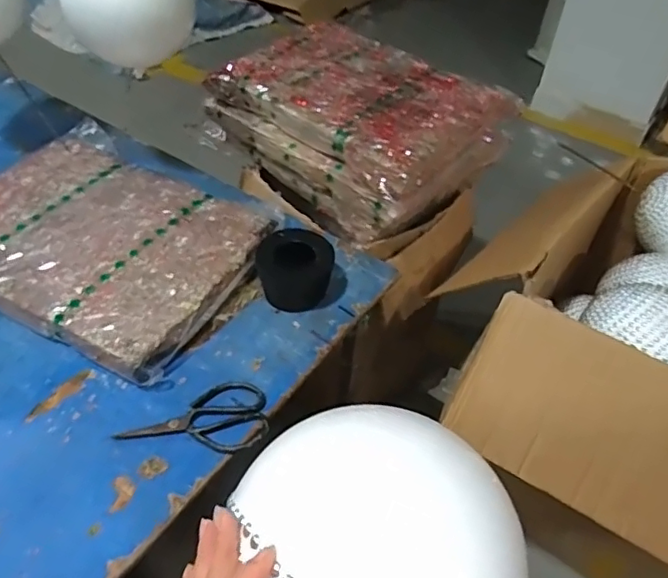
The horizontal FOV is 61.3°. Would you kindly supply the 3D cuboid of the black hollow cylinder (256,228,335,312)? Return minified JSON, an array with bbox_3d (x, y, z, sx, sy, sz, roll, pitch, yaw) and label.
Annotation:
[{"bbox_3d":[-0.061,-0.028,0.877,0.116,0.087,0.107,-6,45,-7],"label":"black hollow cylinder"}]

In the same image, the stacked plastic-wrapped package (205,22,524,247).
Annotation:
[{"bbox_3d":[0.048,-0.344,1.169,0.518,0.167,0.383,36,54,29],"label":"stacked plastic-wrapped package"}]

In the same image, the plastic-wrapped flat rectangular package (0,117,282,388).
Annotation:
[{"bbox_3d":[-0.381,-0.093,0.943,0.535,0.063,0.405,22,48,20],"label":"plastic-wrapped flat rectangular package"}]

